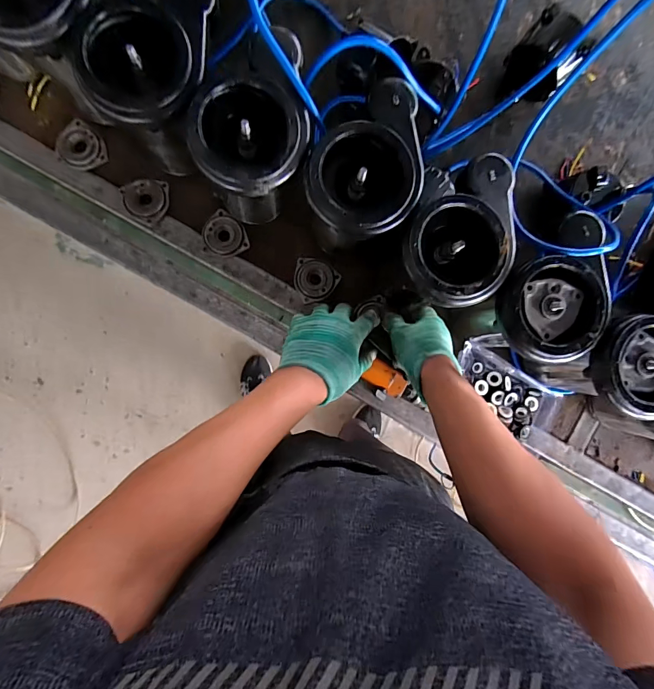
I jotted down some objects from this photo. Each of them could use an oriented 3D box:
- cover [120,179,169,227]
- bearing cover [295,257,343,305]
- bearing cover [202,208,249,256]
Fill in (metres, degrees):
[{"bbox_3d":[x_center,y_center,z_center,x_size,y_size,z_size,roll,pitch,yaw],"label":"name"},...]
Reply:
[{"bbox_3d":[-0.259,-0.203,0.554,0.060,0.012,0.063,2,90,-5],"label":"cover"},{"bbox_3d":[-0.021,-0.096,0.575,0.065,0.006,0.062,42,87,-4],"label":"bearing cover"},{"bbox_3d":[-0.152,-0.160,0.565,0.061,0.012,0.065,-23,92,-4],"label":"bearing cover"}]

